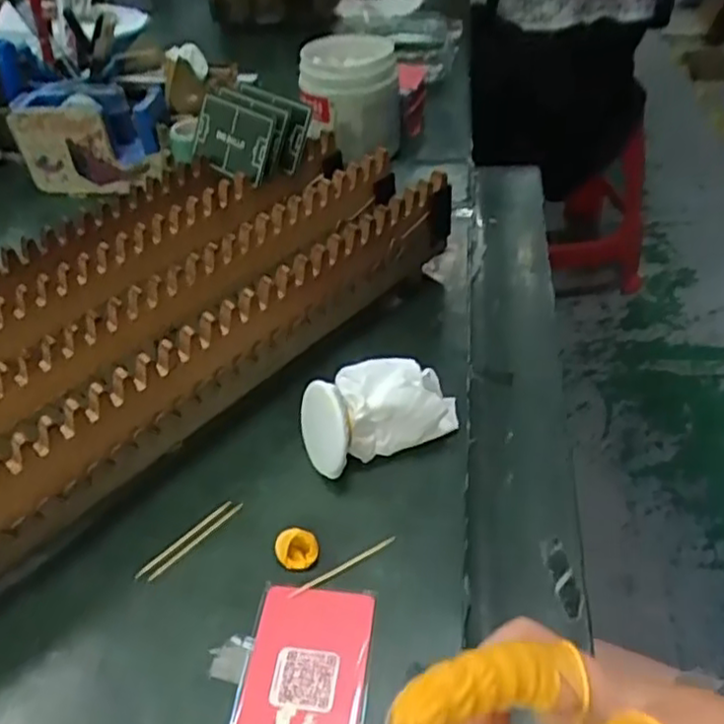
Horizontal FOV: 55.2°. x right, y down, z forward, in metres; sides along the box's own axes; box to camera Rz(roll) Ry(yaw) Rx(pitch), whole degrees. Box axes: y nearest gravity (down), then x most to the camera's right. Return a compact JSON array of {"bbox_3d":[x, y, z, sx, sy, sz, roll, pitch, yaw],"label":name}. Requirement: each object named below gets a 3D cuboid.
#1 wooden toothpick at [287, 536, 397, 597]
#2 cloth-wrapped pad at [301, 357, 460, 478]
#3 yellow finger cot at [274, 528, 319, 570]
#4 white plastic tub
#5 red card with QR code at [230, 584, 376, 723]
[{"bbox_3d":[-0.009,0.103,0.352,0.060,0.004,0.004,-24,47,-19],"label":"wooden toothpick"},{"bbox_3d":[0.010,0.026,0.400,0.092,0.045,0.051,-20,46,-15],"label":"cloth-wrapped pad"},{"bbox_3d":[-0.033,0.094,0.353,0.021,0.015,0.016,-13,44,-8],"label":"yellow finger cot"},{"bbox_3d":[-0.010,-0.249,0.653,0.091,0.105,0.078,-3,44,3],"label":"white plastic tub"},{"bbox_3d":[-0.026,0.144,0.315,0.057,0.004,0.085,3,44,9],"label":"red card with QR code"}]

